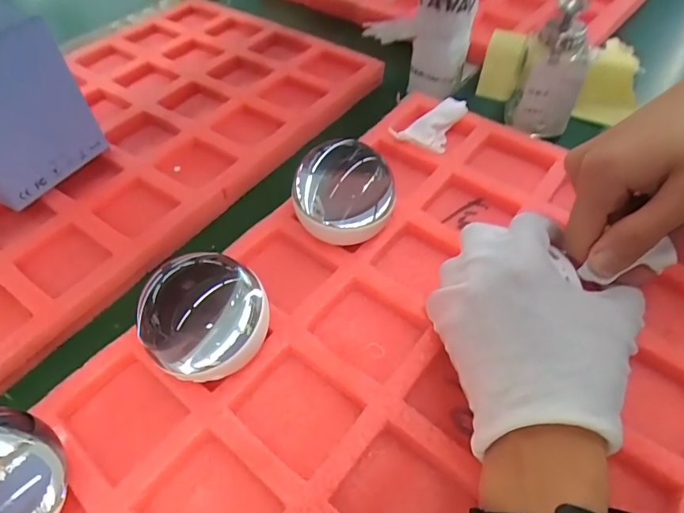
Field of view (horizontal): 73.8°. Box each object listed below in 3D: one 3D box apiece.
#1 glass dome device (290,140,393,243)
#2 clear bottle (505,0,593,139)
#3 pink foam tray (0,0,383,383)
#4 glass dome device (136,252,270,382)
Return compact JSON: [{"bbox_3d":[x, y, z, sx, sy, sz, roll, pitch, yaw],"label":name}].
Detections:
[{"bbox_3d":[0.003,-0.045,0.344,0.078,0.065,0.068,-13,52,-9],"label":"glass dome device"},{"bbox_3d":[0.200,-0.176,0.431,0.057,0.104,0.055,24,55,20],"label":"clear bottle"},{"bbox_3d":[-0.237,-0.141,0.484,0.354,0.034,0.503,29,57,23],"label":"pink foam tray"},{"bbox_3d":[-0.082,0.044,0.285,0.073,0.066,0.061,-16,52,-12],"label":"glass dome device"}]

